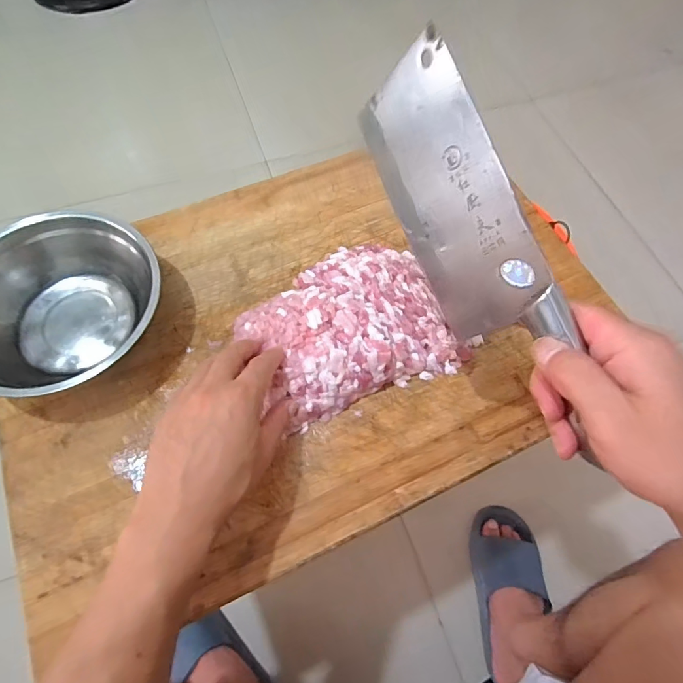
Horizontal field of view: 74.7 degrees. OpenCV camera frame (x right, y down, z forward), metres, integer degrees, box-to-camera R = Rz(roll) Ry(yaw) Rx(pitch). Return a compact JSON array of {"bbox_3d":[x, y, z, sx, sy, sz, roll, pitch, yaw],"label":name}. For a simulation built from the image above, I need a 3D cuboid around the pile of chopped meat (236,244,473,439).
[{"bbox_3d":[0.006,-0.021,0.429,0.188,0.039,0.159,-23,66,-11],"label":"pile of chopped meat"}]

